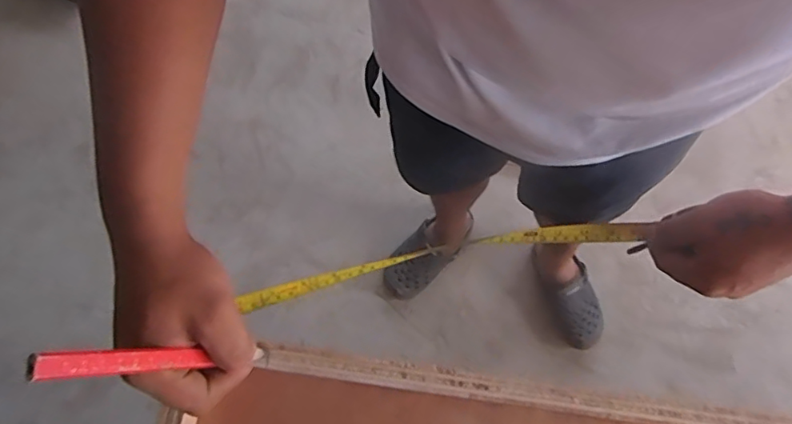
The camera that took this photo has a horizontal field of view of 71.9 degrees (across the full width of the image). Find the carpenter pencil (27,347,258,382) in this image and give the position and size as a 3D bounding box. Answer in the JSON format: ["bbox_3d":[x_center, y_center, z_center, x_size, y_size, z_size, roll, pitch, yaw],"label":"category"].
[{"bbox_3d":[-0.135,0.088,0.325,0.009,0.158,0.013,-17,72,25],"label":"carpenter pencil"}]

